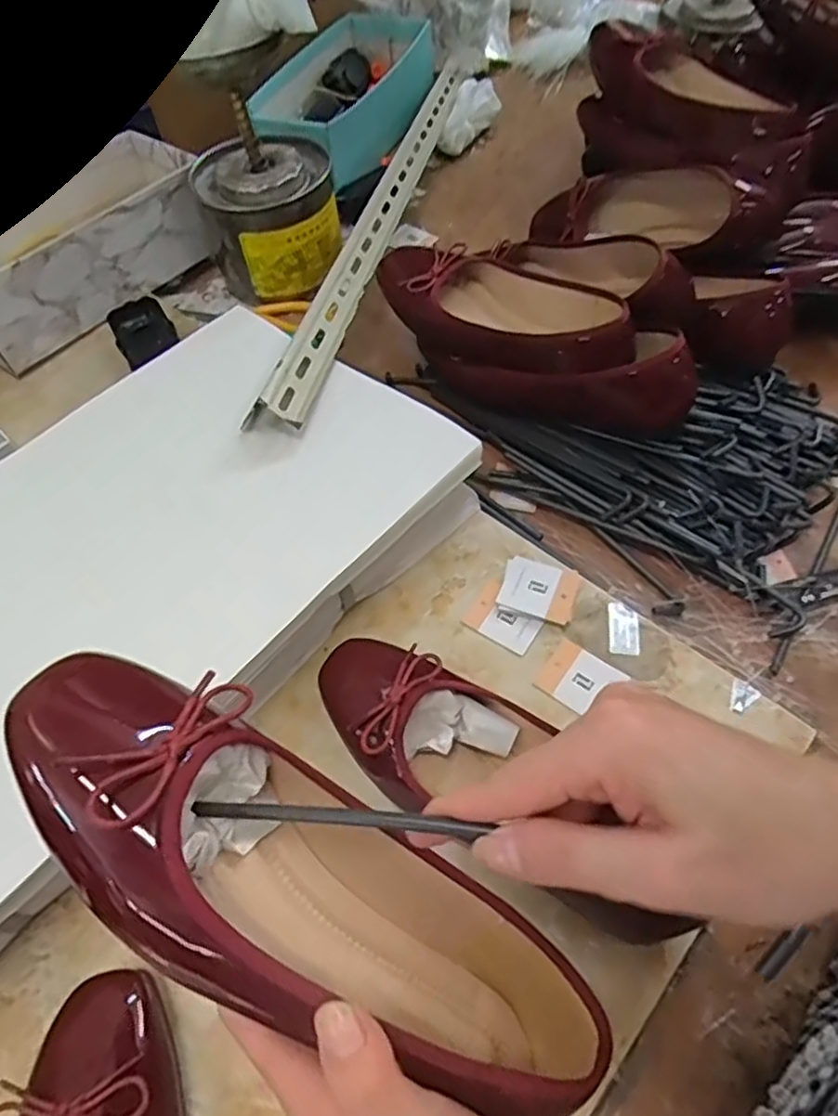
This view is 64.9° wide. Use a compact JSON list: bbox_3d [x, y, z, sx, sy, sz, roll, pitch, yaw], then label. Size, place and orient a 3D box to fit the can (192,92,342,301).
[{"bbox_3d":[-0.151,-0.359,0.667,0.134,0.145,0.120,-15,60,-7],"label":"can"}]

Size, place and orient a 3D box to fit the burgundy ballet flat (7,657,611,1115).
[{"bbox_3d":[-0.042,0.128,0.254,0.266,0.081,0.081,36,64,-6],"label":"burgundy ballet flat"}]

